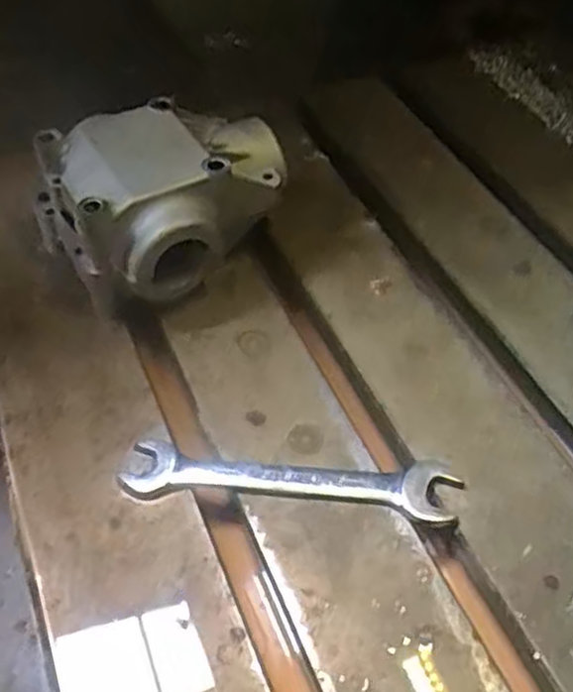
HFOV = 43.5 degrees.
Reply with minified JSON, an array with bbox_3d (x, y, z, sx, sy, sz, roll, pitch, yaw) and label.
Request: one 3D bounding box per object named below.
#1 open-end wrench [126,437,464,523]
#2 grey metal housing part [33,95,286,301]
[{"bbox_3d":[0.001,0.071,0.390,0.175,0.009,0.032,6,50,5],"label":"open-end wrench"},{"bbox_3d":[-0.080,-0.100,0.487,0.151,0.085,0.129,-31,57,-23],"label":"grey metal housing part"}]

